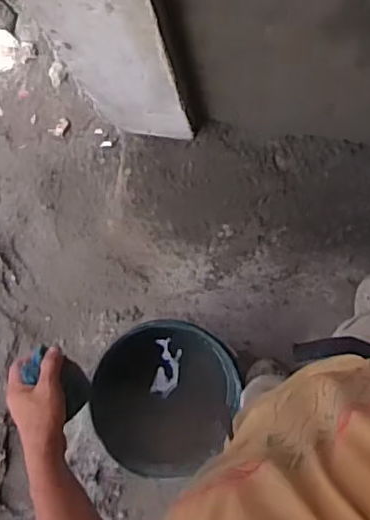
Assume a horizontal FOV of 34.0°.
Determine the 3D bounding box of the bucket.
[{"bbox_3d":[-0.030,0.282,1.352,0.259,0.309,0.290,-26,85,3],"label":"bucket"}]

